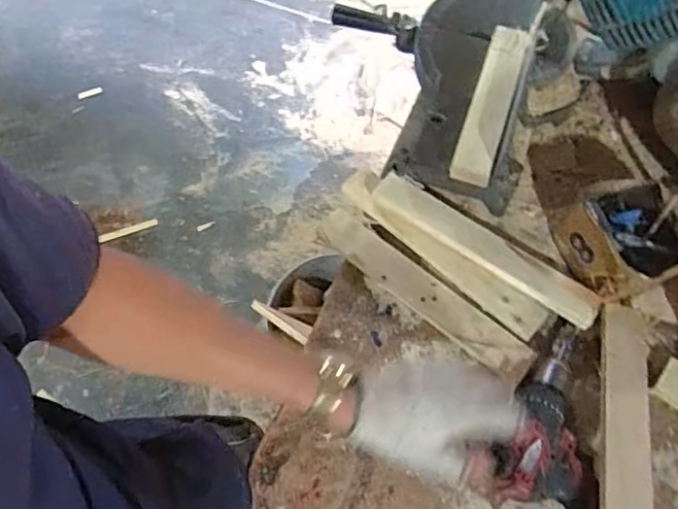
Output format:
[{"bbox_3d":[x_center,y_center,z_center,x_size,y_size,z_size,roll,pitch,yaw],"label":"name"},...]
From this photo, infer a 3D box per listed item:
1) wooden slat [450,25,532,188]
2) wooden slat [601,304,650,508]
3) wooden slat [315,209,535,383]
[{"bbox_3d":[0.186,-0.186,0.679,0.045,0.024,0.214,18,76,9],"label":"wooden slat"},{"bbox_3d":[0.293,0.180,0.567,0.048,0.022,0.289,7,54,17],"label":"wooden slat"},{"bbox_3d":[0.096,0.044,0.662,0.294,0.013,0.052,40,73,17],"label":"wooden slat"}]

